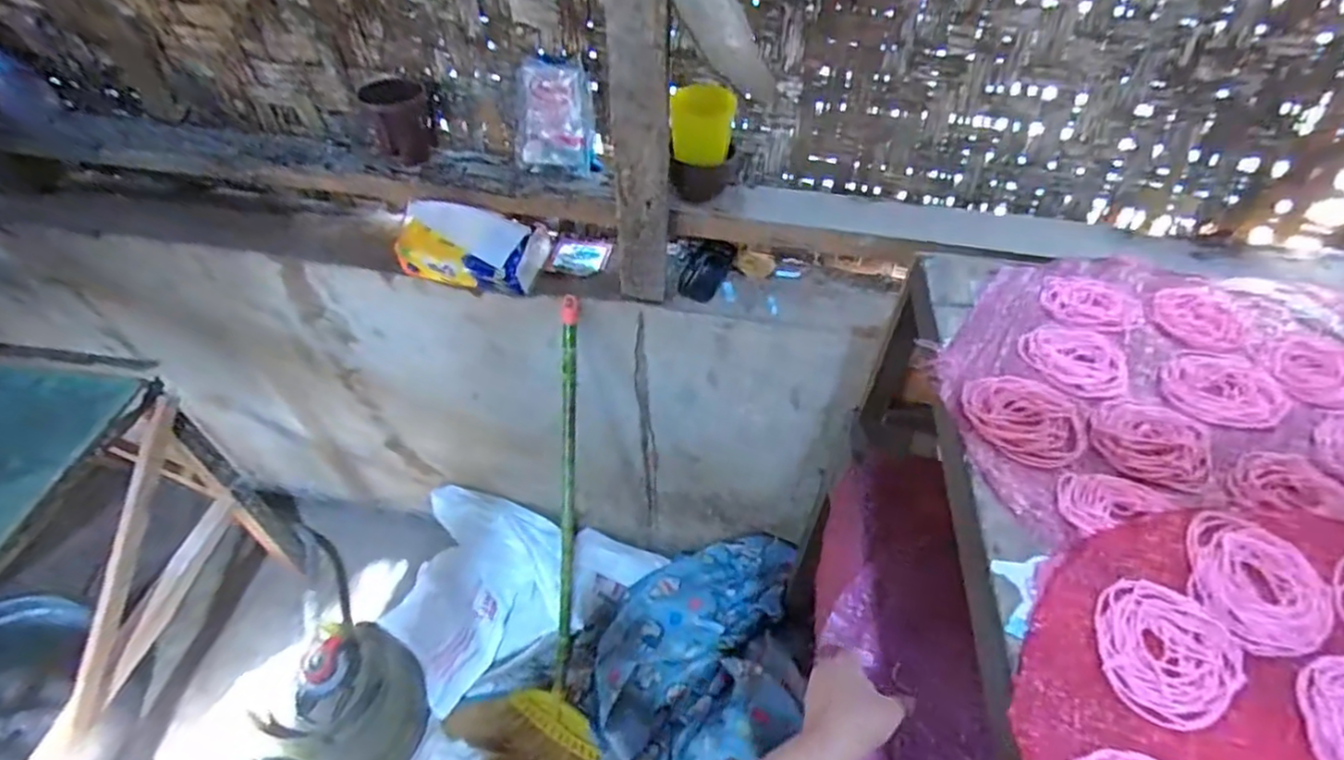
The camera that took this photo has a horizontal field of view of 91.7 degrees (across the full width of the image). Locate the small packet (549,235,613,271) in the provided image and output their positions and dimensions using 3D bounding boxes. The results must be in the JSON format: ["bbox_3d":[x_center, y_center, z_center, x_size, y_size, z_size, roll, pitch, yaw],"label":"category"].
[{"bbox_3d":[-0.130,-0.181,0.944,0.075,0.014,0.060,5,49,3],"label":"small packet"}]

